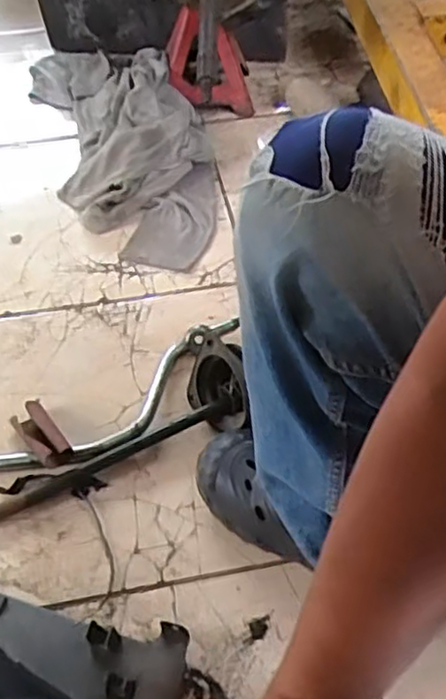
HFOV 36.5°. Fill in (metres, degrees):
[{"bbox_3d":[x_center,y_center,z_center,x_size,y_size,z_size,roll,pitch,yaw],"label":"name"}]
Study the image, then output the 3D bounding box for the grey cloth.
[{"bbox_3d":[-0.160,-0.360,1.130,0.240,0.116,0.561,-16,53,-11],"label":"grey cloth"}]

